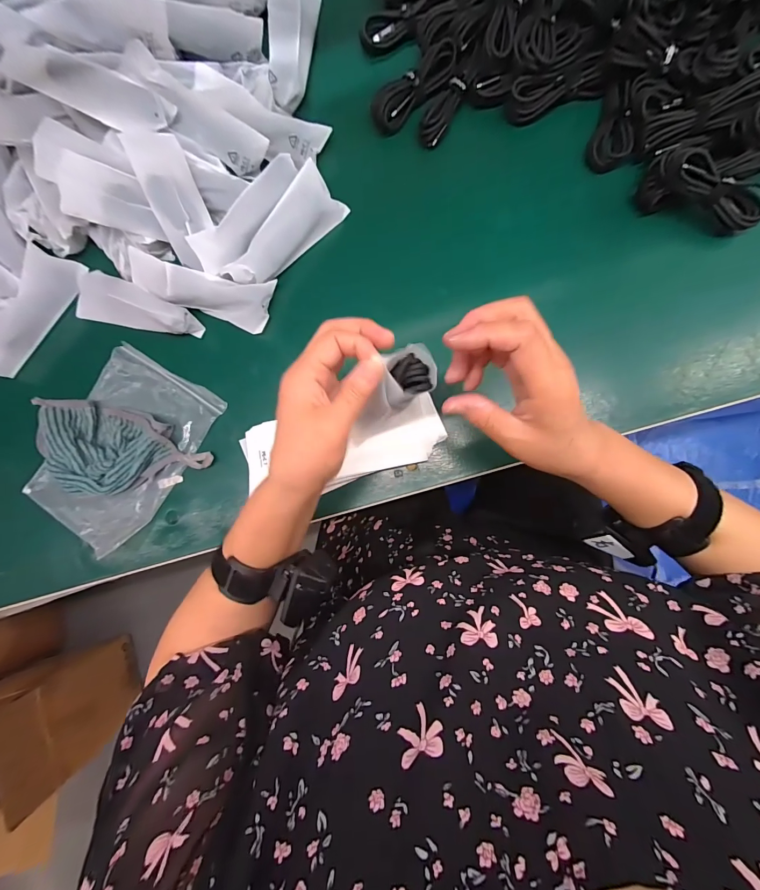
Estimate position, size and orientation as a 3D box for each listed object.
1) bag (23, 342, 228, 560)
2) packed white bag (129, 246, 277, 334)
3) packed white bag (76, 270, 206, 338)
[{"bbox_3d":[-0.293,0.001,0.406,0.174,0.026,0.208,36,90,6],"label":"bag"},{"bbox_3d":[-0.193,-0.167,0.398,0.146,0.037,0.056,15,89,-9],"label":"packed white bag"},{"bbox_3d":[-0.283,-0.155,0.417,0.159,0.042,0.055,21,88,6],"label":"packed white bag"}]

